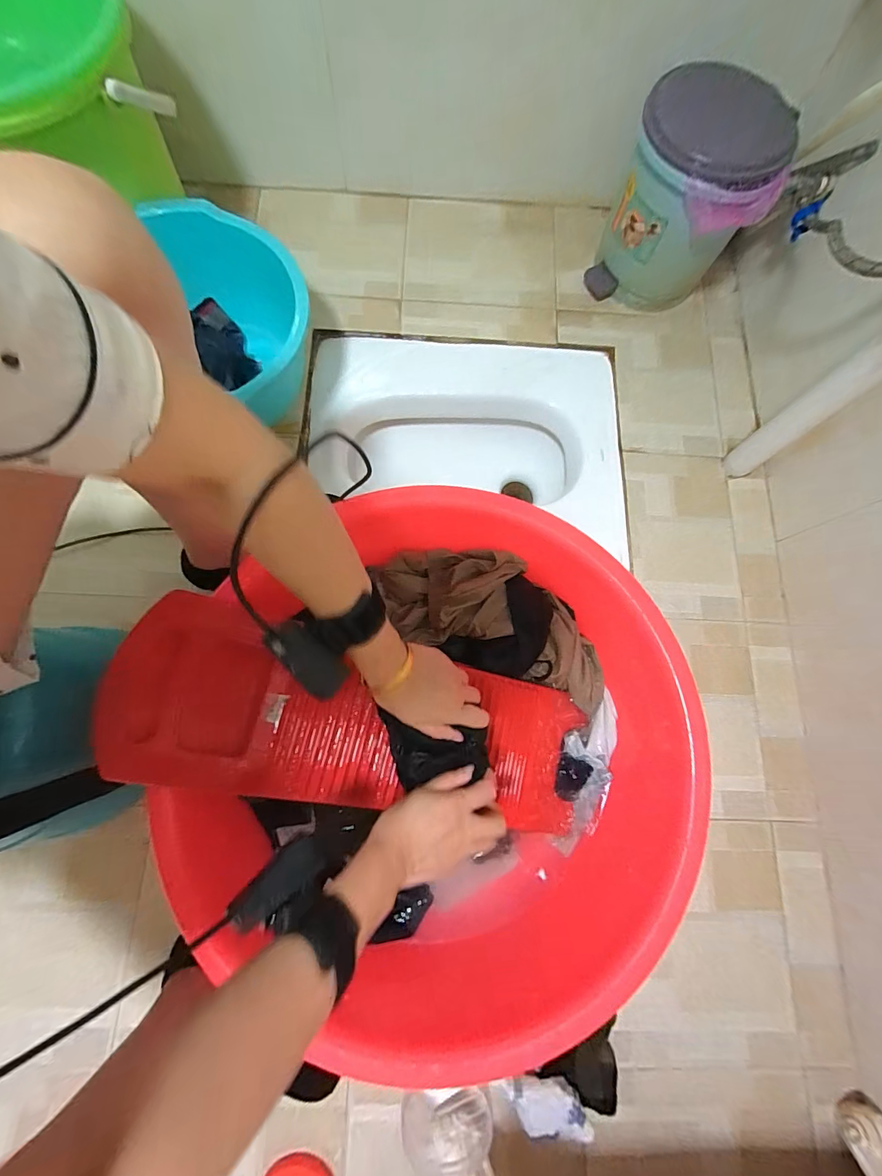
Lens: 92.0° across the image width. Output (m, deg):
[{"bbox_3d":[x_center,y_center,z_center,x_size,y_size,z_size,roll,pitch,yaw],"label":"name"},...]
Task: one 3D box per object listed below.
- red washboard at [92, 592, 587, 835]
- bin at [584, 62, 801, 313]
[{"bbox_3d":[-0.070,0.163,0.502,0.543,0.020,0.196,15,77,-20],"label":"red washboard"},{"bbox_3d":[0.401,-0.641,0.716,0.220,0.245,0.196,24,78,3],"label":"bin"}]

